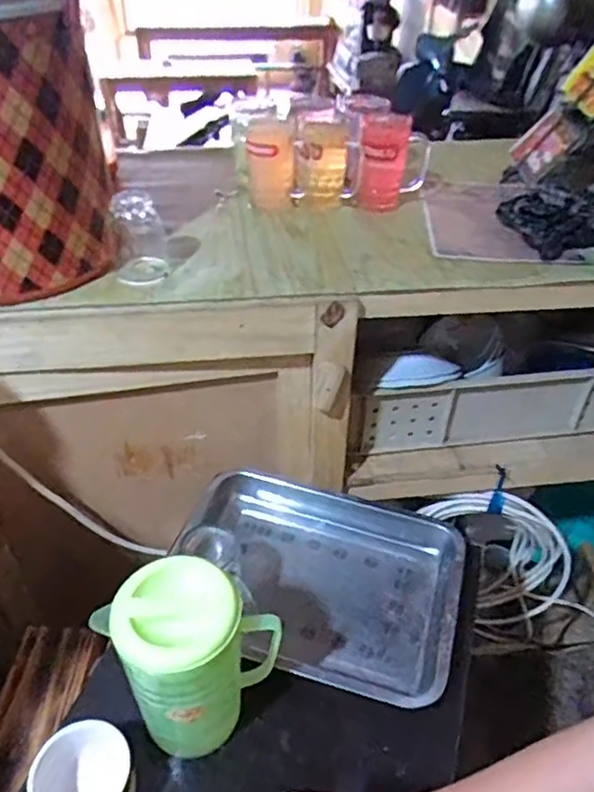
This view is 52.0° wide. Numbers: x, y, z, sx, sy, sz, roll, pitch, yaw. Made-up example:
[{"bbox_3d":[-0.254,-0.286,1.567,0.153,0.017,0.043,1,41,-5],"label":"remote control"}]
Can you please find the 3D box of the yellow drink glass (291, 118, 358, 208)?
[{"bbox_3d":[0.041,-0.359,0.938,0.079,0.107,0.081,9,42,8],"label":"yellow drink glass"}]

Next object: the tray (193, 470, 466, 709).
[{"bbox_3d":[0.018,0.222,0.756,0.355,0.048,0.262,12,42,11],"label":"tray"}]

